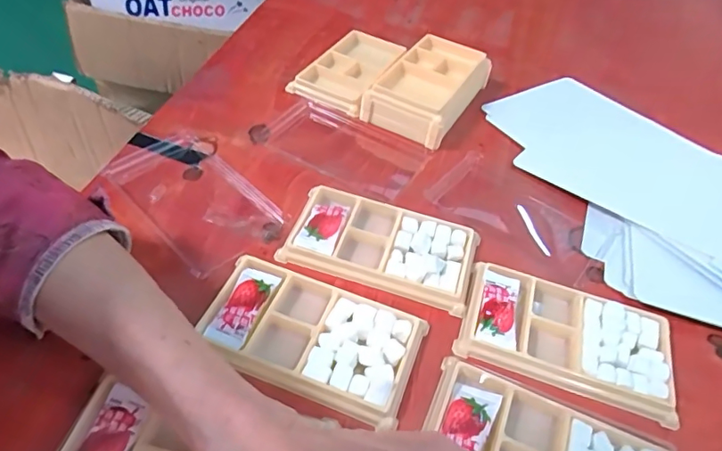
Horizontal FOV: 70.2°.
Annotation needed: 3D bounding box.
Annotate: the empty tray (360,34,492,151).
[{"bbox_3d":[0.069,-0.140,0.514,0.086,0.037,0.139,26,49,17],"label":"empty tray"}]

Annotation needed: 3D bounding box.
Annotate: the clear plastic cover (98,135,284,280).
[{"bbox_3d":[-0.130,-0.022,0.398,0.079,0.011,0.142,-33,58,-31],"label":"clear plastic cover"}]

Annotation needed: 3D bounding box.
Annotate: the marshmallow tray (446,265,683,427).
[{"bbox_3d":[0.135,0.071,0.339,0.132,0.012,0.077,17,47,10],"label":"marshmallow tray"}]

